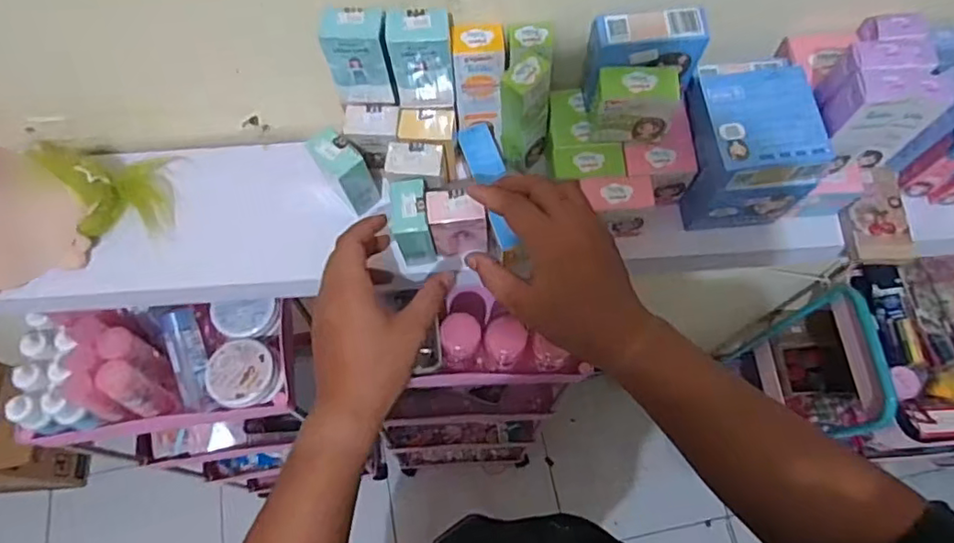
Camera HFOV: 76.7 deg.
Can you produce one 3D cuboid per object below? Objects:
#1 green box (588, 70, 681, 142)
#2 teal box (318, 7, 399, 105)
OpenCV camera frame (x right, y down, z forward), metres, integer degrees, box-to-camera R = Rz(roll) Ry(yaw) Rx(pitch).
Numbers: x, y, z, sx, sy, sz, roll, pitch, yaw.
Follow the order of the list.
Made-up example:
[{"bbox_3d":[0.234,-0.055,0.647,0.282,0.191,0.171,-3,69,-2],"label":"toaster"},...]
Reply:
[{"bbox_3d":[0.130,-0.133,0.497,0.065,0.068,0.028,3,66,0],"label":"green box"},{"bbox_3d":[-0.092,-0.170,0.486,0.051,0.086,0.024,3,66,0],"label":"teal box"}]

